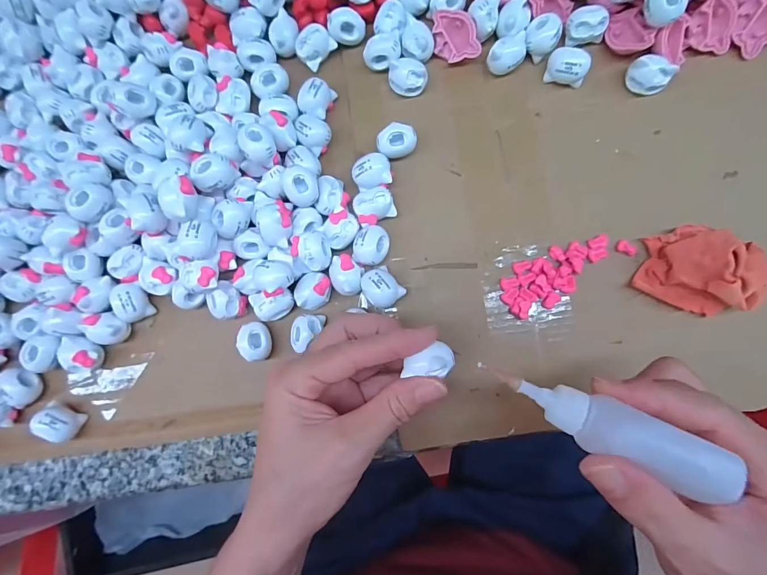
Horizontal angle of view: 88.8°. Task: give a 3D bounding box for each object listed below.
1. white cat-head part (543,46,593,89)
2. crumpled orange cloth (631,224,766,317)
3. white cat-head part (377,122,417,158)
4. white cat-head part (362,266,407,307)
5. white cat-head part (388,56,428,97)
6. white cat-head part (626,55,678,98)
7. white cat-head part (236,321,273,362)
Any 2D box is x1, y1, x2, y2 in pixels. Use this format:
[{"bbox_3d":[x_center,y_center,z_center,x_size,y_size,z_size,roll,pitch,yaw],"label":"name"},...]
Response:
[{"bbox_3d":[0.122,-0.147,0.259,0.025,0.017,0.019,12,91,2],"label":"white cat-head part"},{"bbox_3d":[0.197,-0.011,0.236,0.064,0.030,0.049,26,91,2],"label":"crumpled orange cloth"},{"bbox_3d":[0.009,-0.096,0.262,0.025,0.020,0.020,-20,89,2],"label":"white cat-head part"},{"bbox_3d":[-0.001,0.000,0.251,0.021,0.021,0.025,-40,89,2],"label":"white cat-head part"},{"bbox_3d":[0.016,-0.141,0.263,0.026,0.016,0.018,8,91,2],"label":"white cat-head part"},{"bbox_3d":[0.171,-0.137,0.254,0.025,0.021,0.015,32,87,5],"label":"white cat-head part"},{"bbox_3d":[-0.083,0.035,0.254,0.018,0.015,0.024,0,90,2],"label":"white cat-head part"}]

